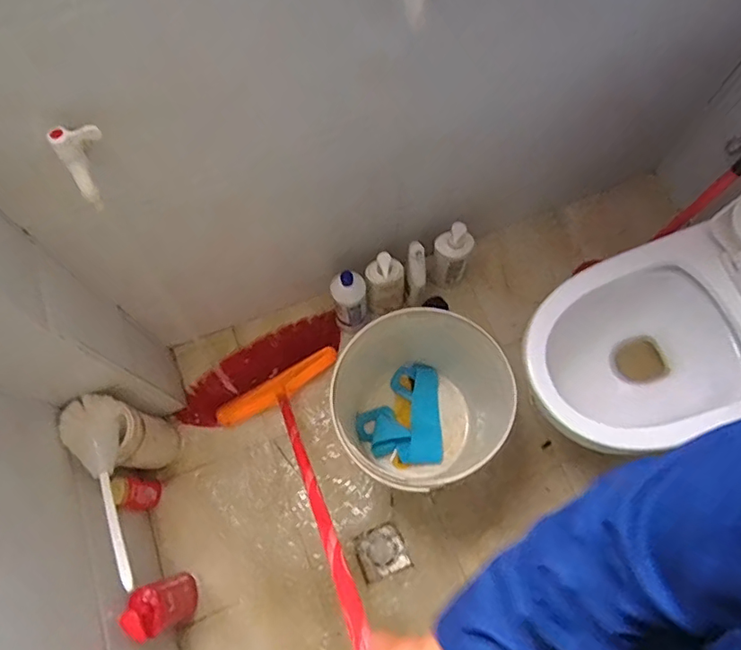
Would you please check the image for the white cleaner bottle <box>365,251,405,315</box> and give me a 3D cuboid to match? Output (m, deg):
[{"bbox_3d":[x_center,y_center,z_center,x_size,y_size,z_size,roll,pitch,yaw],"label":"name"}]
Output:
[{"bbox_3d":[0.035,-0.093,1.203,0.089,0.222,0.058,-16,71,-5],"label":"white cleaner bottle"}]

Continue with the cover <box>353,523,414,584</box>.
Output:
[{"bbox_3d":[0.024,0.496,1.148,0.100,0.013,0.099,-23,72,-7],"label":"cover"}]

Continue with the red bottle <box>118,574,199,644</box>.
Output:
[{"bbox_3d":[-0.387,0.526,0.995,0.058,0.284,0.091,-25,72,-8],"label":"red bottle"}]

